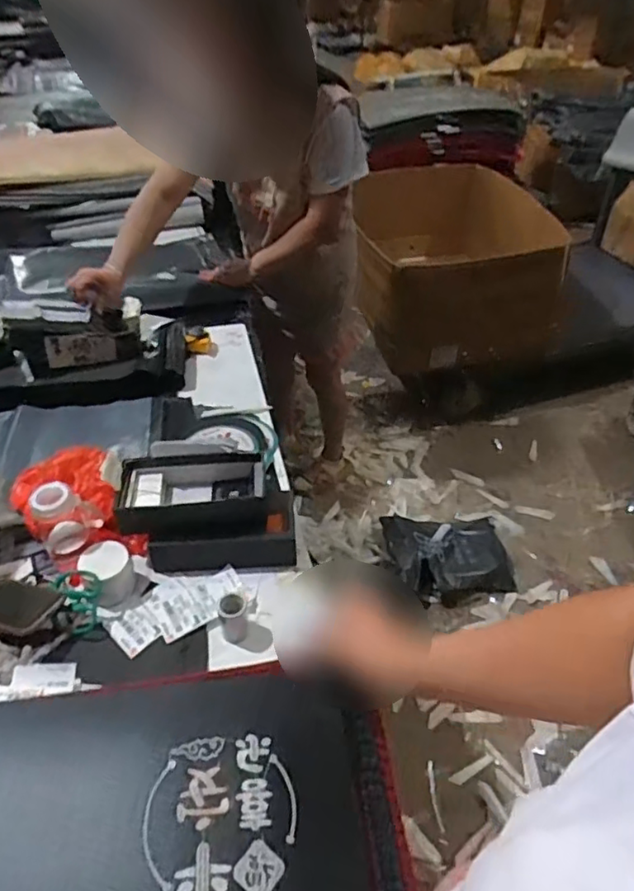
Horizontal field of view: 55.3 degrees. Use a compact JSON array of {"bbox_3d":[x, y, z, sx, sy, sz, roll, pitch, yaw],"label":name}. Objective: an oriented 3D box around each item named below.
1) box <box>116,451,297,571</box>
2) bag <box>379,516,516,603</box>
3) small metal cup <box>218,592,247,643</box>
[{"bbox_3d":[-0.162,0.102,0.930,0.254,0.121,0.145,-1,42,-1],"label":"box"},{"bbox_3d":[0.402,0.320,1.852,0.369,0.129,0.300,-4,42,-5],"label":"bag"},{"bbox_3d":[-0.111,0.229,0.805,0.037,0.074,0.030,-9,43,-10],"label":"small metal cup"}]

